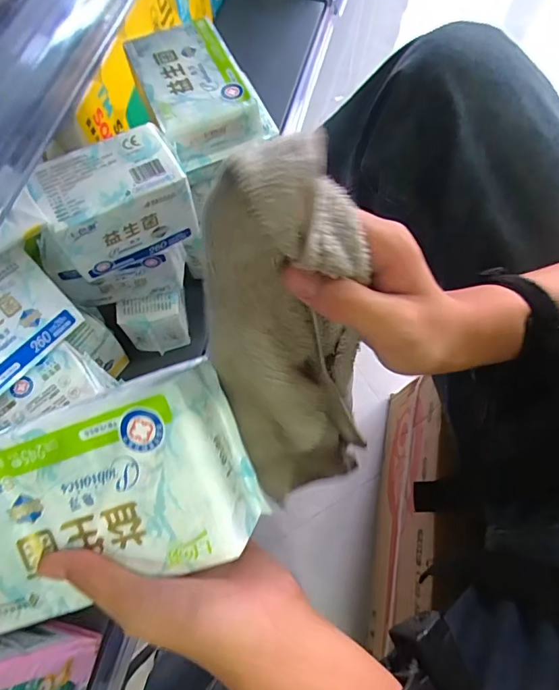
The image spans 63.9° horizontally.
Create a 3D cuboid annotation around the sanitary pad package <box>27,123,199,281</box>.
[{"bbox_3d":[-0.171,-0.150,0.481,0.146,0.098,0.088,-25,71,-12],"label":"sanitary pad package"}]

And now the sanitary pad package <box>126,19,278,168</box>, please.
[{"bbox_3d":[-0.099,-0.293,0.513,0.119,0.046,0.180,-26,72,-13],"label":"sanitary pad package"}]

